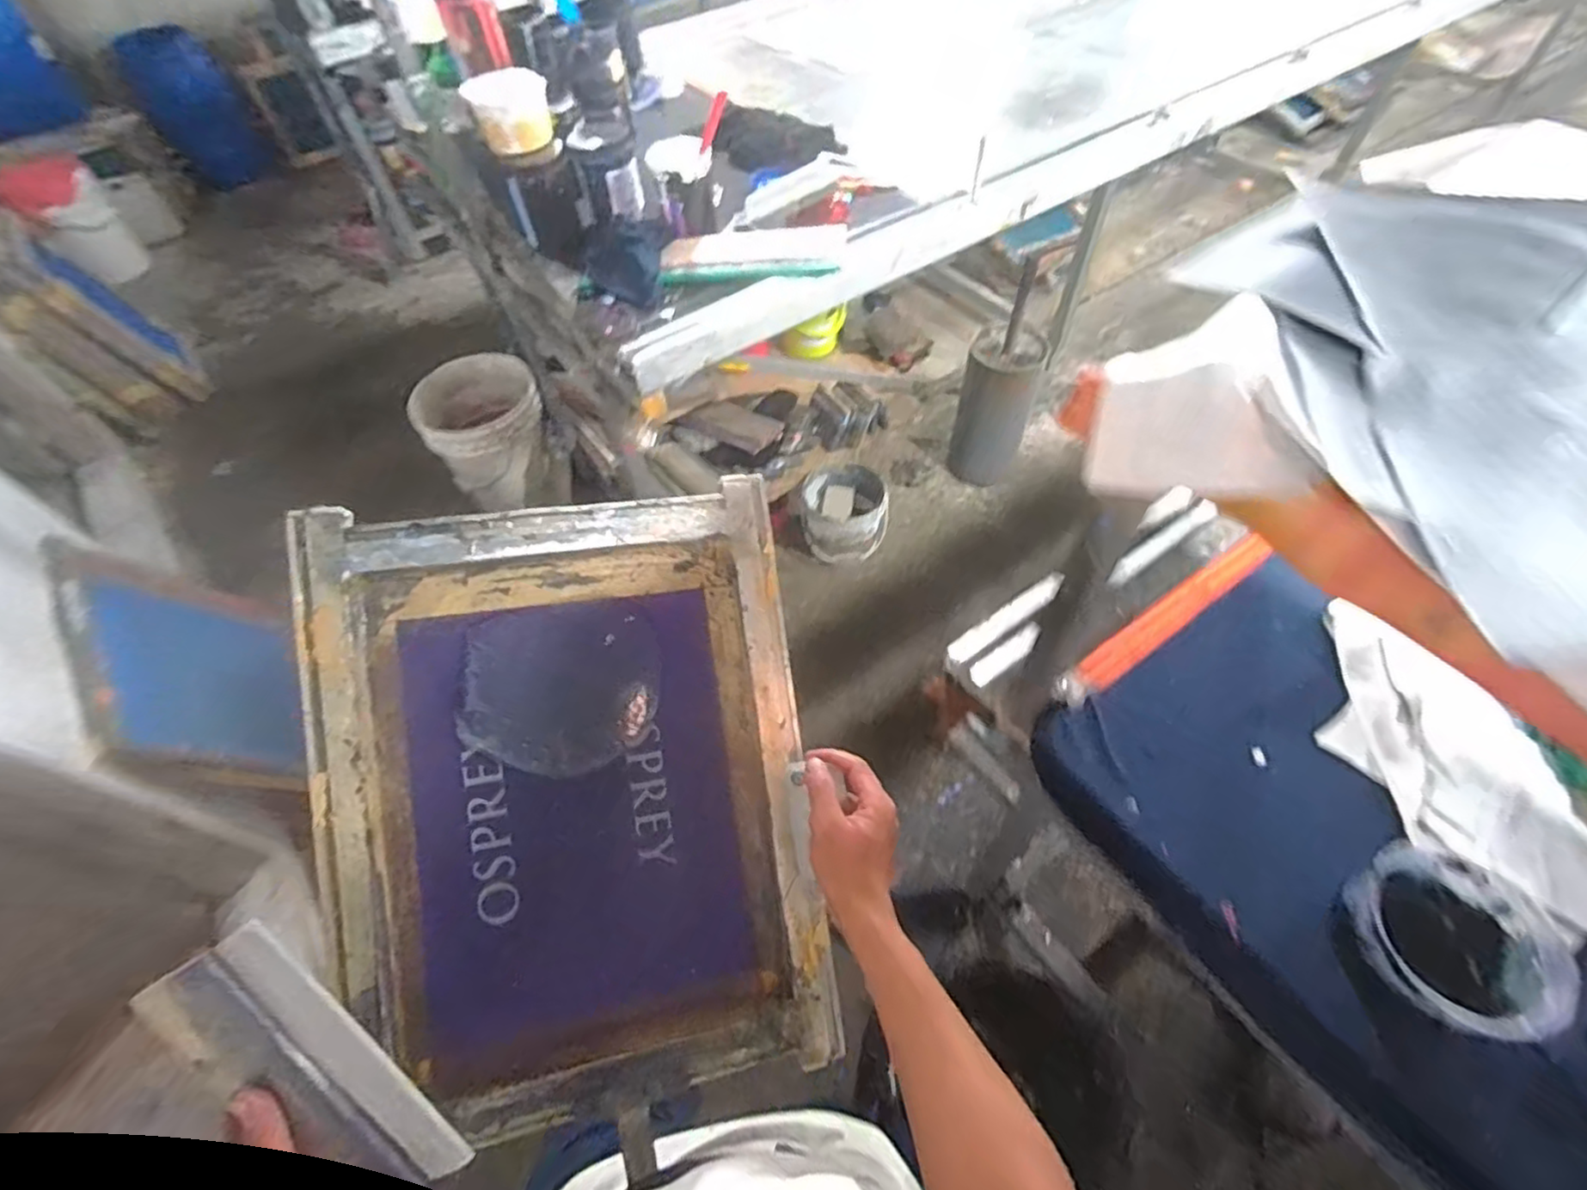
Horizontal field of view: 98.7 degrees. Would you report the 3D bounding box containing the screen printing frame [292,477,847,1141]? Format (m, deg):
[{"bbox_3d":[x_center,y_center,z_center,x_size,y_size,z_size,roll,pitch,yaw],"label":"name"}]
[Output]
[{"bbox_3d":[-0.171,0.164,0.564,0.363,0.041,0.464,-7,84,-14],"label":"screen printing frame"}]

